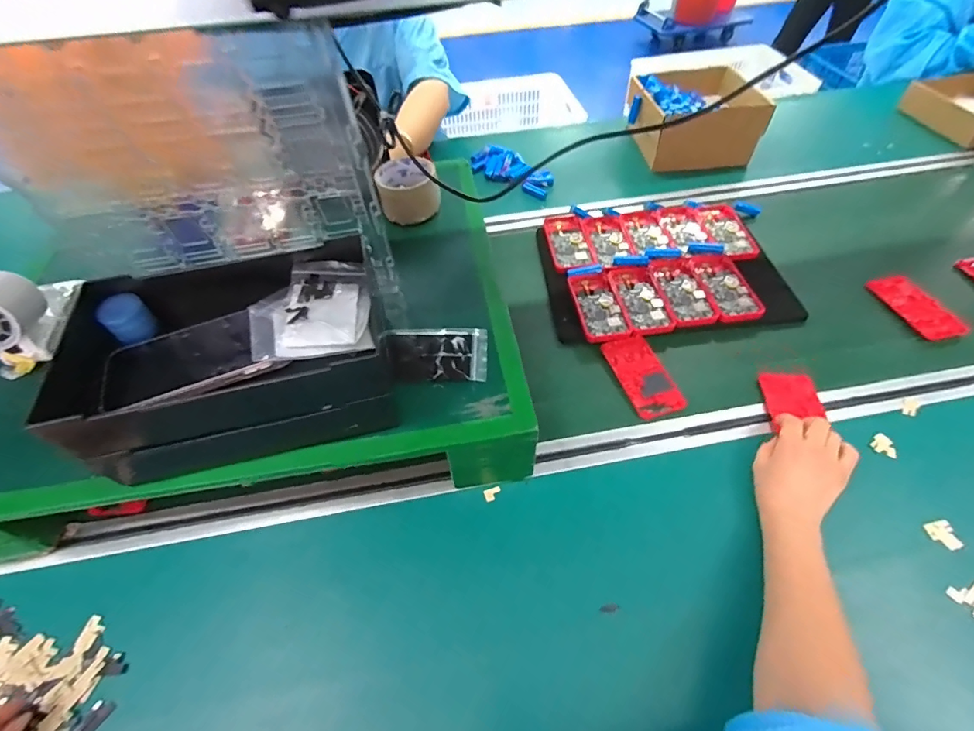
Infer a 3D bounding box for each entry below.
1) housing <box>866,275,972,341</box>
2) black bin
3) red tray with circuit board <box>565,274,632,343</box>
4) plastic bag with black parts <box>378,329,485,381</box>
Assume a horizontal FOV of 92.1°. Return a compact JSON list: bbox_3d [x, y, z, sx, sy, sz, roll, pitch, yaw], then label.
[{"bbox_3d":[0.606,-0.084,0.665,0.062,0.013,0.123,-14,53,-9],"label":"housing"},{"bbox_3d":[-0.222,-0.007,0.458,0.269,0.117,0.175,-11,53,-7],"label":"black bin"},{"bbox_3d":[0.158,-0.083,0.672,0.063,0.013,0.120,-8,52,-4],"label":"red tray with circuit board"},{"bbox_3d":[-0.055,-0.013,0.502,0.109,0.010,0.068,-2,52,0],"label":"plastic bag with black parts"}]

